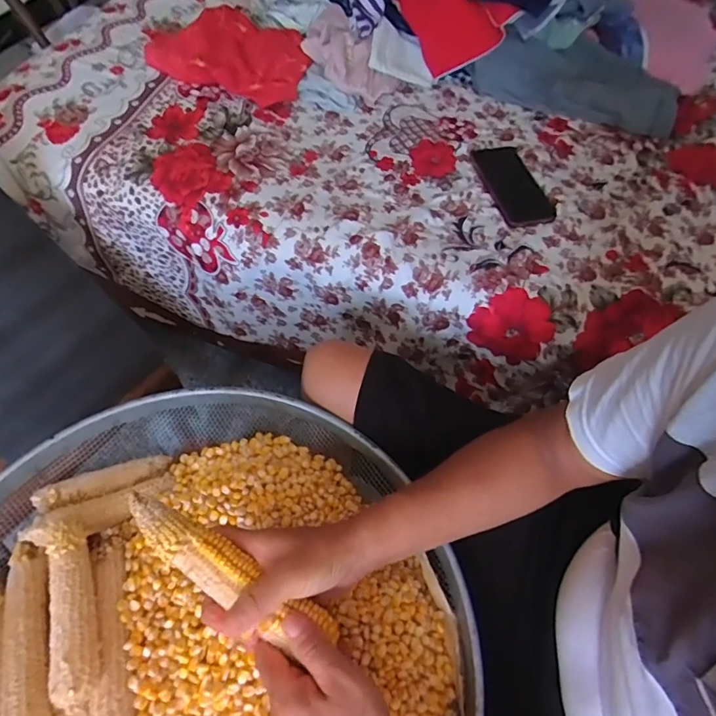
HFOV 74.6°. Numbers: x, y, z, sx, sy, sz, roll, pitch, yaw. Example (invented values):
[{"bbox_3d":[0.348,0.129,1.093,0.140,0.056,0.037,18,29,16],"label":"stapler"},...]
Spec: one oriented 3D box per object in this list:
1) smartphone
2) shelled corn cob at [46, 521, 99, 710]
[{"bbox_3d":[0.239,-0.270,0.725,0.089,0.011,0.179,-9,58,-10],"label":"smartphone"},{"bbox_3d":[-0.248,0.220,0.413,0.031,0.037,0.145,-16,60,-14],"label":"shelled corn cob"}]

